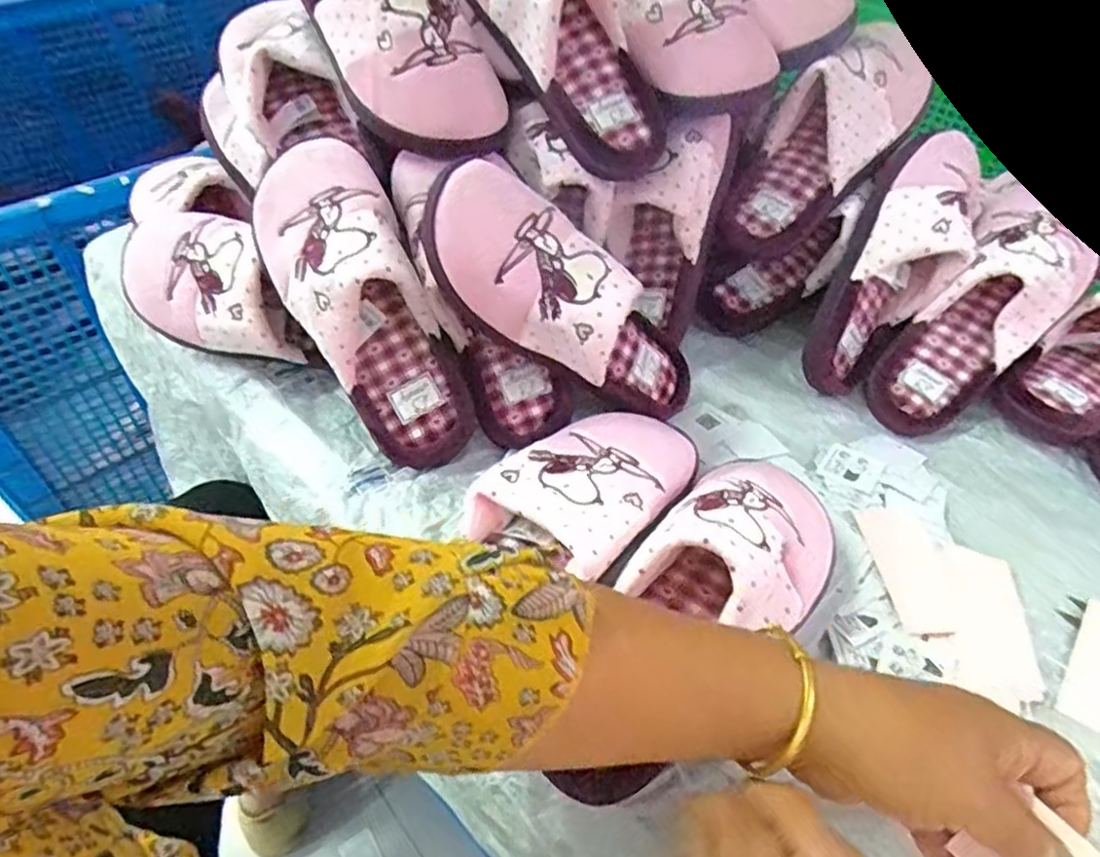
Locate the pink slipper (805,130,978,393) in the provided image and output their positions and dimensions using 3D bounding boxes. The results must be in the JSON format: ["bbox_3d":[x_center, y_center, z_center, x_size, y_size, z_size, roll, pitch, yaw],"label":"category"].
[{"bbox_3d":[0.284,-0.131,0.567,0.087,0.229,0.064,32,10,23],"label":"pink slipper"}]

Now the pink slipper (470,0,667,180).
[{"bbox_3d":[0.005,-0.298,0.502,0.073,0.103,0.242,-40,100,-31],"label":"pink slipper"}]

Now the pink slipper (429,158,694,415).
[{"bbox_3d":[0.020,-0.084,0.491,0.091,0.244,0.096,-30,40,30],"label":"pink slipper"}]

